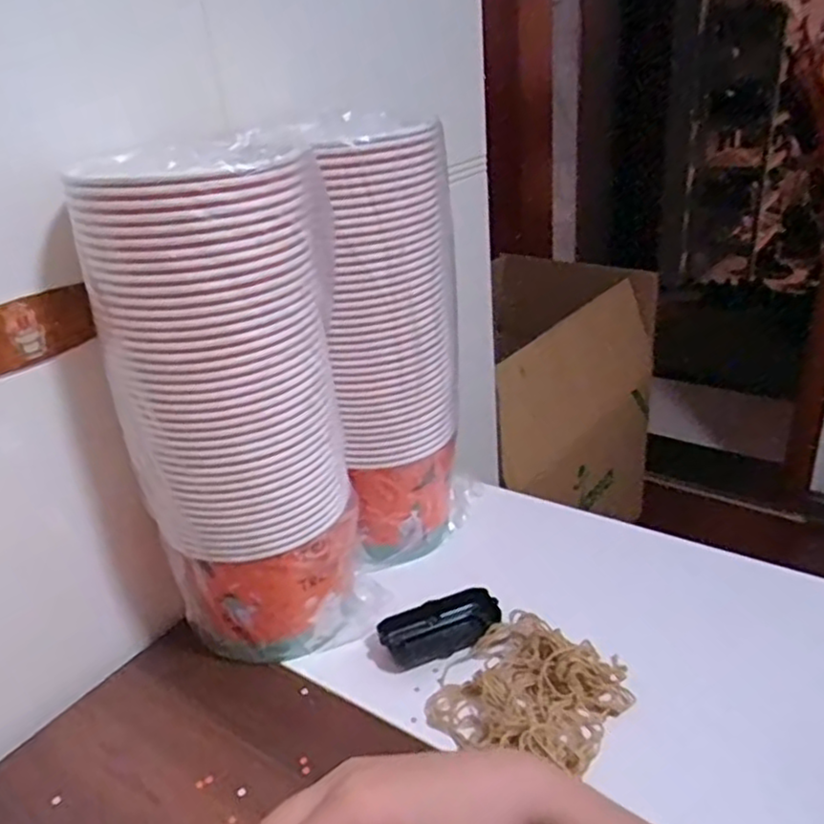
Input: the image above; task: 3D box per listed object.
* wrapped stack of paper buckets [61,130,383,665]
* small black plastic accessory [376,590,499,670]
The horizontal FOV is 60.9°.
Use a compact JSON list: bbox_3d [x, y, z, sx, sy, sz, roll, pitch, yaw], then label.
[{"bbox_3d":[-0.136,0.015,0.576,0.148,0.438,0.139,3,29,16],"label":"wrapped stack of paper buckets"},{"bbox_3d":[0.025,0.199,0.647,0.108,0.031,0.044,-12,29,-13],"label":"small black plastic accessory"}]

